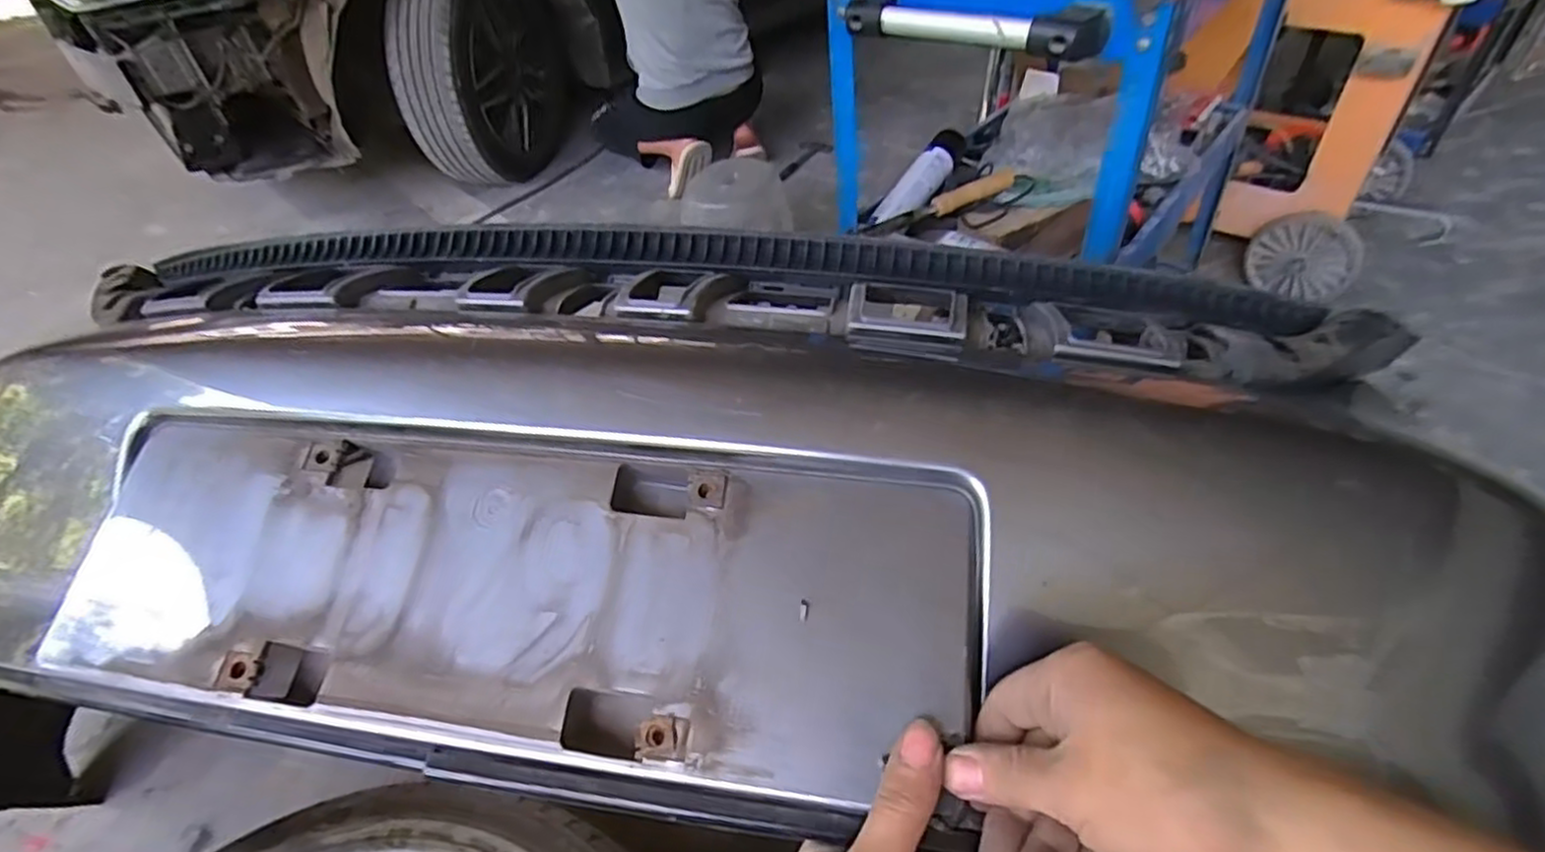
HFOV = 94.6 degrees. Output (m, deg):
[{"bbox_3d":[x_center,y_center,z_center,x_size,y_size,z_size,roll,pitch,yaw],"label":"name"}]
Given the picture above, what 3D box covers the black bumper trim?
[{"bbox_3d":[-0.085,-0.082,0.499,1.008,0.071,0.136,3,43,10],"label":"black bumper trim"}]

